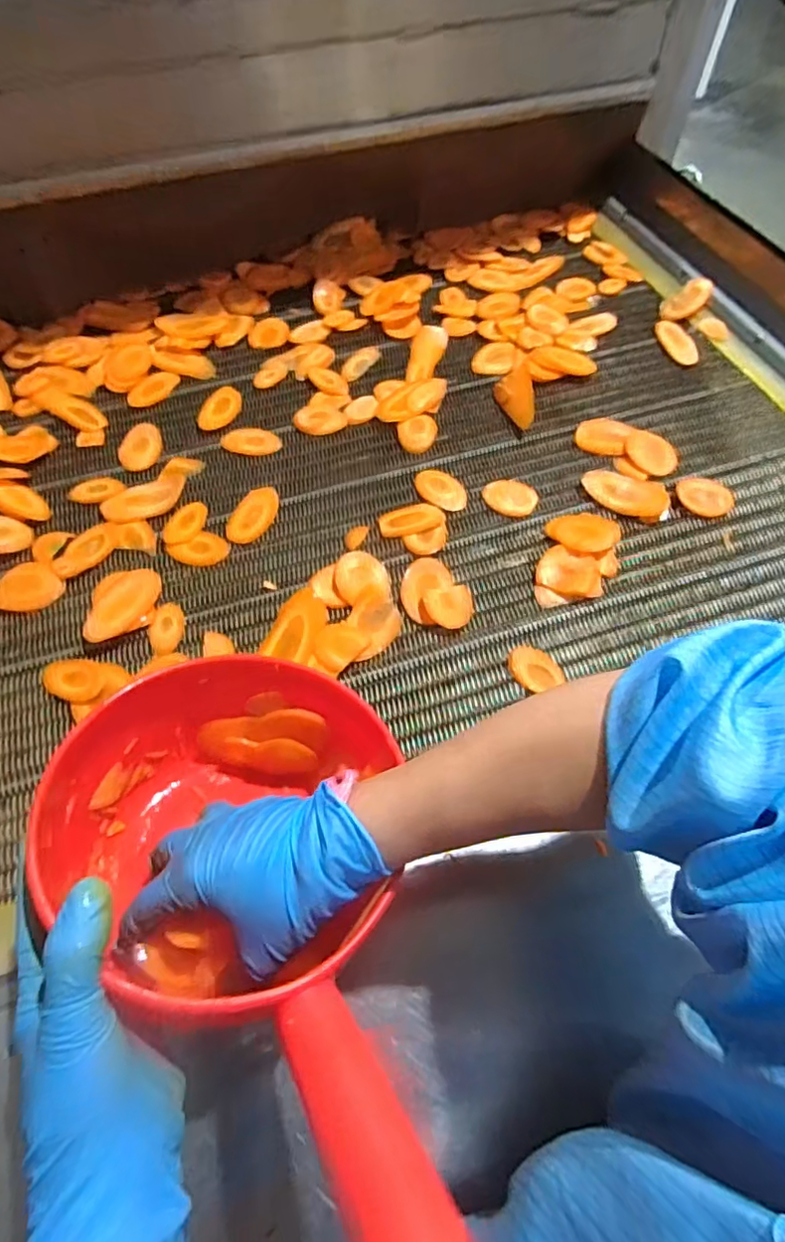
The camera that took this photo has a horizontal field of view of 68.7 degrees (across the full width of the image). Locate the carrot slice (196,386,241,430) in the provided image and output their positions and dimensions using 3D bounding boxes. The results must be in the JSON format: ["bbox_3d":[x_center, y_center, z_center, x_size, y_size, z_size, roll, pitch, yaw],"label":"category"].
[{"bbox_3d":[-0.208,-0.258,0.694,0.044,0.004,0.075,11,61,6],"label":"carrot slice"}]

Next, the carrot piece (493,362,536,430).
[{"bbox_3d":[0.151,-0.265,0.682,0.047,0.018,0.094,-35,56,30],"label":"carrot piece"}]

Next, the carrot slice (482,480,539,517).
[{"bbox_3d":[0.127,-0.134,0.617,0.057,0.009,0.038,15,61,8],"label":"carrot slice"}]

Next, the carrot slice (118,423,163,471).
[{"bbox_3d":[-0.295,-0.205,0.671,0.047,0.004,0.076,-7,60,-4],"label":"carrot slice"}]

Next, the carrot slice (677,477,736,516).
[{"bbox_3d":[0.333,-0.132,0.612,0.061,0.007,0.043,9,75,-1],"label":"carrot slice"}]

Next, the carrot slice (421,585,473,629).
[{"bbox_3d":[0.057,-0.013,0.549,0.051,0.004,0.042,-11,70,-22],"label":"carrot slice"}]

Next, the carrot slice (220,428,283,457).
[{"bbox_3d":[-0.164,-0.208,0.668,0.070,0.006,0.040,5,60,3],"label":"carrot slice"}]

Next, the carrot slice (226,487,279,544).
[{"bbox_3d":[-0.150,-0.114,0.613,0.042,0.010,0.072,17,62,10],"label":"carrot slice"}]

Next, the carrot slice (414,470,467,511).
[{"bbox_3d":[0.053,-0.143,0.627,0.064,0.004,0.041,39,67,20],"label":"carrot slice"}]

